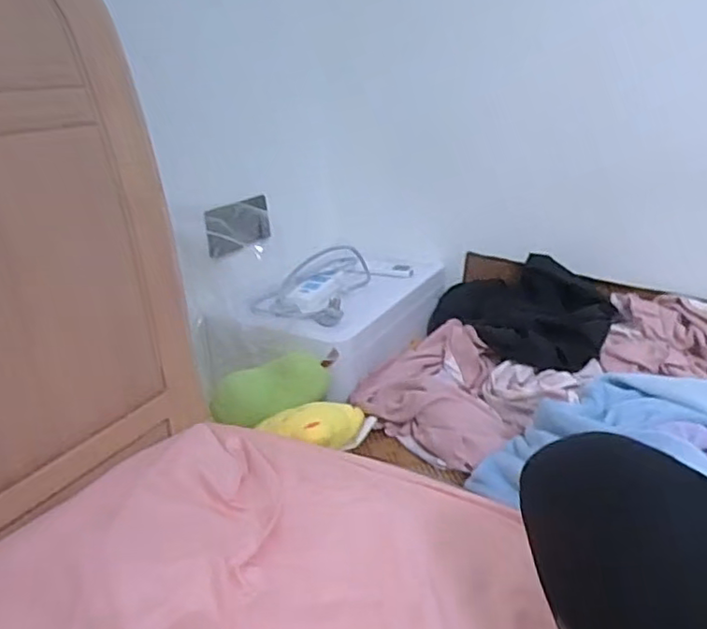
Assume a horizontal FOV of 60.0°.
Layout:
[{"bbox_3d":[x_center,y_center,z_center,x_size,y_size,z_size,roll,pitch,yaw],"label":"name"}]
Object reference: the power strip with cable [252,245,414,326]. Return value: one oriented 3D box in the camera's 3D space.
[{"bbox_3d":[-0.014,-0.069,1.079,0.152,0.060,0.339,13,28,34],"label":"power strip with cable"}]

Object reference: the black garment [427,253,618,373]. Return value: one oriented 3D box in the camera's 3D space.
[{"bbox_3d":[0.271,-0.007,1.054,0.323,0.101,0.288,7,26,24],"label":"black garment"}]

